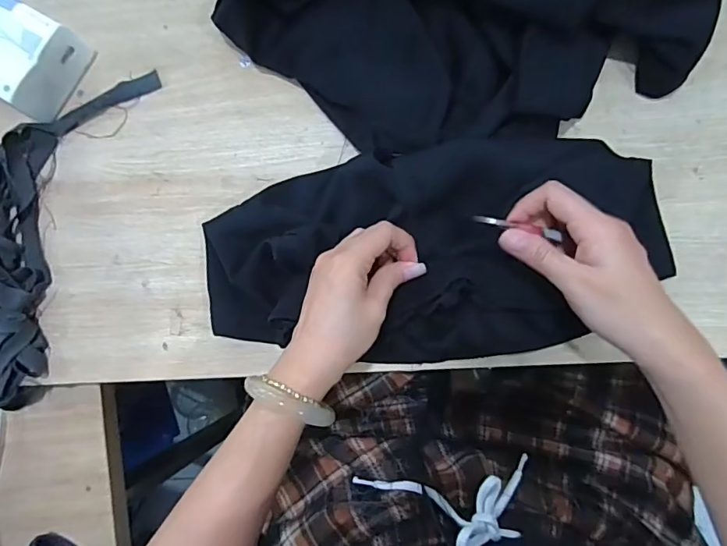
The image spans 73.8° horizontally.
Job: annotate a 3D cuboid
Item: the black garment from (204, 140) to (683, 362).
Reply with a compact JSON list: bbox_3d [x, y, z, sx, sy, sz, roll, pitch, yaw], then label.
[{"bbox_3d":[0.054,-0.018,0.403,0.388,0.050,0.181,-7,84,3],"label":"black garment"}]

